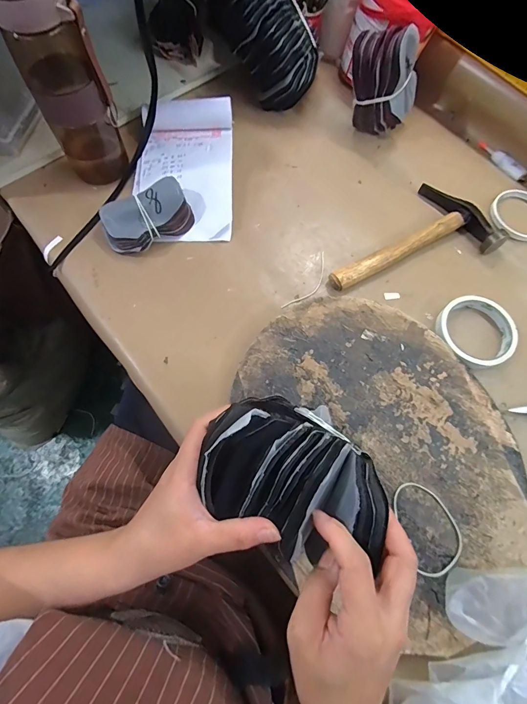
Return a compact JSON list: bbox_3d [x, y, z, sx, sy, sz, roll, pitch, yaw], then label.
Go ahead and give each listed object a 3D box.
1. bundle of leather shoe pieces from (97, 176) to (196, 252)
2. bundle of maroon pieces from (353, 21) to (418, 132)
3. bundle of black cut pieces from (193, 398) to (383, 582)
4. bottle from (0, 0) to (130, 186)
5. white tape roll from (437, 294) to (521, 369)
[{"bbox_3d":[-0.154,-0.176,0.452,0.113,0.038,0.077,-25,72,-10],"label":"bundle of leather shoe pieces"},{"bbox_3d":[0.170,-0.378,0.496,0.100,0.124,0.063,17,70,5],"label":"bundle of maroon pieces"},{"bbox_3d":[0.026,0.090,0.254,0.135,0.050,0.098,26,71,8],"label":"bundle of black cut pieces"},{"bbox_3d":[-0.227,-0.307,0.398,0.082,0.221,0.069,-30,73,-11],"label":"bottle"},{"bbox_3d":[0.258,-0.024,0.421,0.083,0.028,0.090,0,70,-1],"label":"white tape roll"}]

